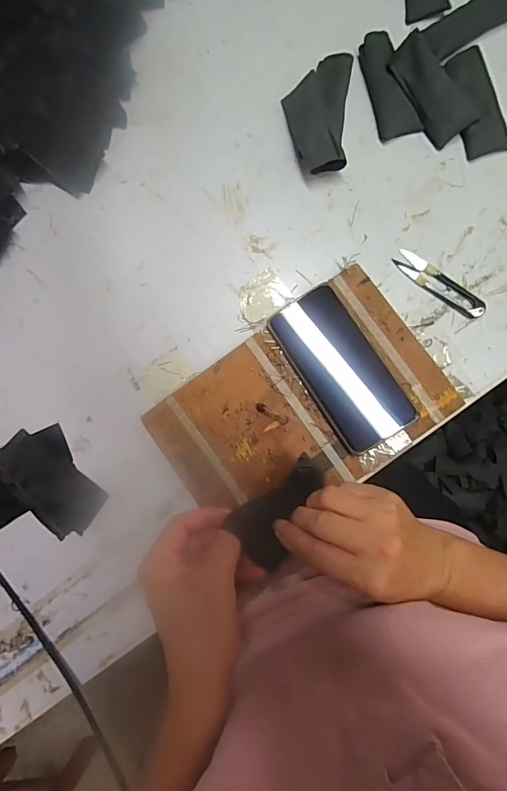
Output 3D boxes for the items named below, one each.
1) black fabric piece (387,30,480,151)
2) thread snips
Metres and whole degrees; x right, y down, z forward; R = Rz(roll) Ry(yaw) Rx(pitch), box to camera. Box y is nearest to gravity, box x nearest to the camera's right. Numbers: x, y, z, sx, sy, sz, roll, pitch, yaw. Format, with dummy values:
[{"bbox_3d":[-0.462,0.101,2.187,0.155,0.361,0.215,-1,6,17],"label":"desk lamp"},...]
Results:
[{"bbox_3d":[0.179,-0.306,0.406,0.044,0.015,0.101,-35,96,2],"label":"black fabric piece"},{"bbox_3d":[0.187,-0.113,0.409,0.101,0.009,0.024,38,90,7],"label":"thread snips"}]

